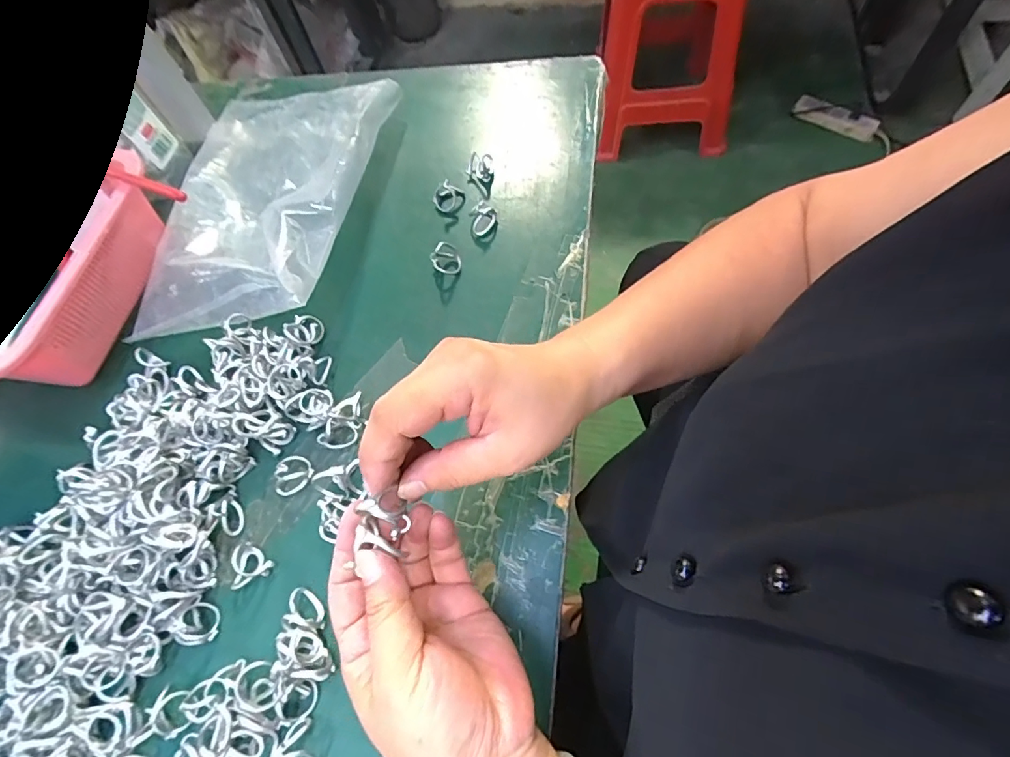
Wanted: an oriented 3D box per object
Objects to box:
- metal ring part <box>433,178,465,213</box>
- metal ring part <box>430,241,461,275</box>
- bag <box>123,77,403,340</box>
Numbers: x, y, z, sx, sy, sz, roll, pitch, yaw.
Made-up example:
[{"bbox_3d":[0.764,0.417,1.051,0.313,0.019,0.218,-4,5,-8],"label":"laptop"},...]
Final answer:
[{"bbox_3d":[-0.050,-0.168,0.434,0.029,0.023,0.023,-35,64,-9],"label":"metal ring part"},{"bbox_3d":[-0.049,-0.100,0.396,0.024,0.024,0.020,-17,63,0],"label":"metal ring part"},{"bbox_3d":[-0.228,-0.178,0.439,0.205,0.061,0.298,2,64,10],"label":"bag"}]

